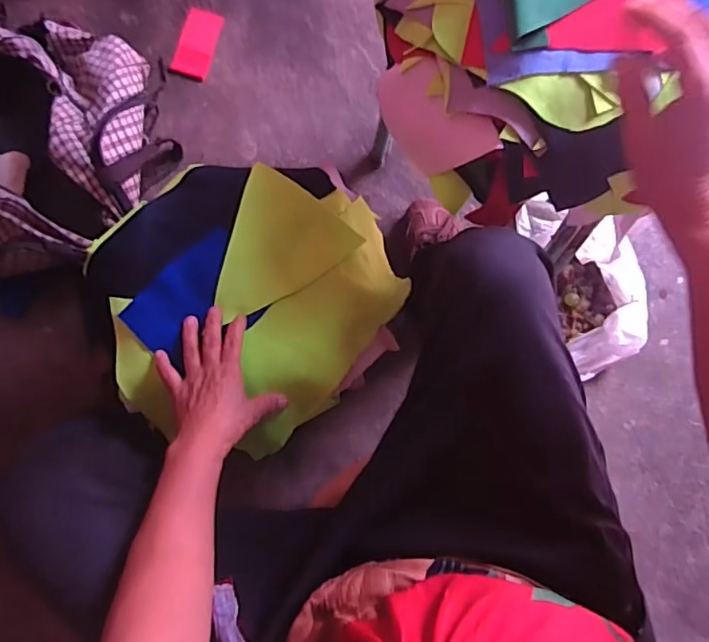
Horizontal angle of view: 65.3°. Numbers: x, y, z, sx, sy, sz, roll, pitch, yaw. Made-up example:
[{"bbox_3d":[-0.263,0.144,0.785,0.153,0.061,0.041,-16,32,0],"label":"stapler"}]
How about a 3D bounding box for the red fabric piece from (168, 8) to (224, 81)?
[{"bbox_3d":[-0.255,-0.446,0.892,0.056,0.009,0.114,15,84,1],"label":"red fabric piece"}]

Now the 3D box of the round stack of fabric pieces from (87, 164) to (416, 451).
[{"bbox_3d":[-0.119,-0.029,0.616,0.329,0.056,0.300,-40,85,-4],"label":"round stack of fabric pieces"}]

